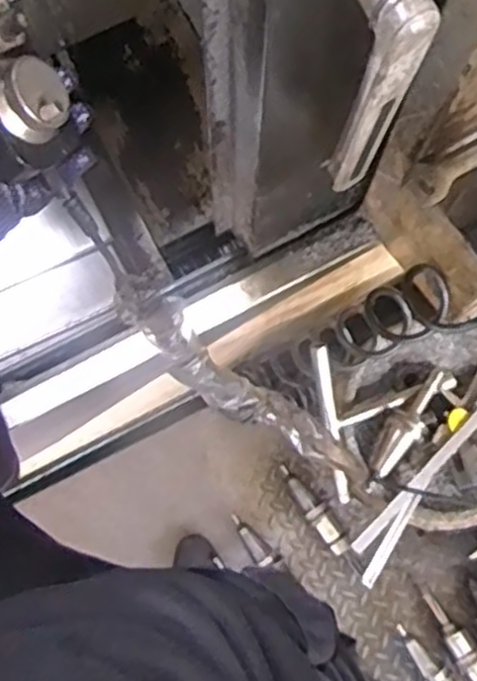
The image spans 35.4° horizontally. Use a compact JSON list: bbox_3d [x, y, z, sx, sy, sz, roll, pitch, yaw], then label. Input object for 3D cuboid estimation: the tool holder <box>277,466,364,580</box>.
[{"bbox_3d":[0.157,0.338,1.393,0.045,0.047,0.247,-34,80,-7],"label":"tool holder"}]

